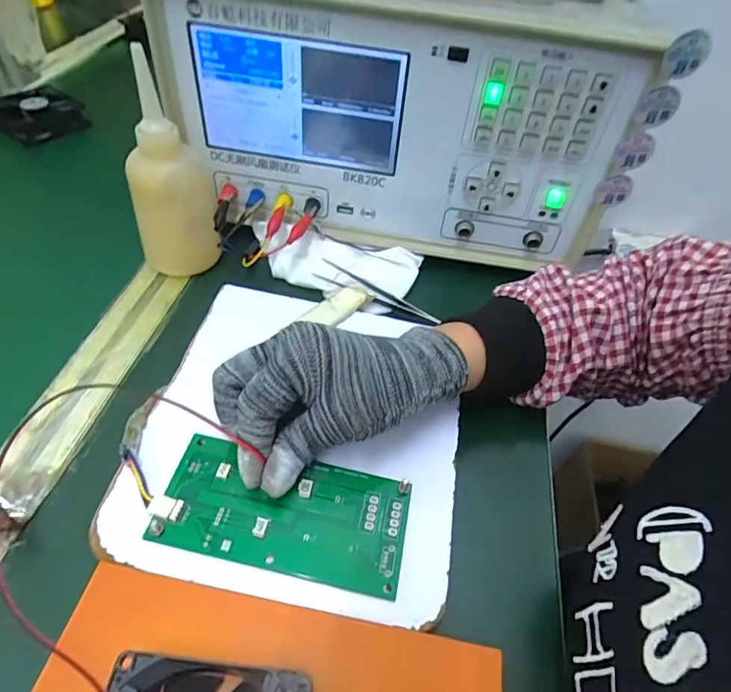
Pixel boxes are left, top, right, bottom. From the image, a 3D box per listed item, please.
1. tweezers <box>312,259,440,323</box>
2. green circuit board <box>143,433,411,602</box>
[{"bbox_3d":[0.009,-0.043,0.400,0.108,0.013,0.021,26,51,18],"label":"tweezers"},{"bbox_3d":[-0.044,0.091,0.271,0.133,0.007,0.065,11,48,1],"label":"green circuit board"}]

